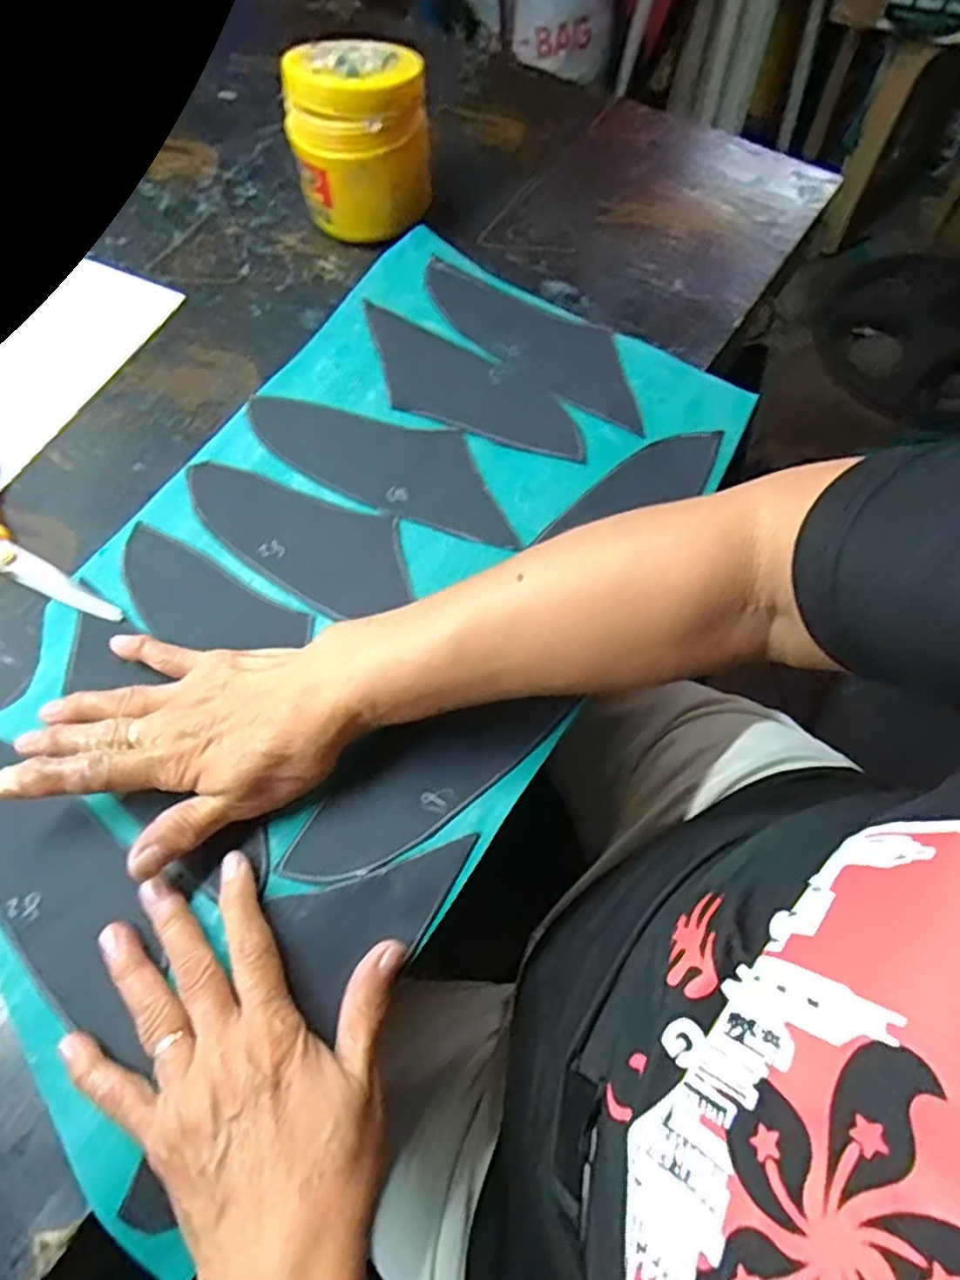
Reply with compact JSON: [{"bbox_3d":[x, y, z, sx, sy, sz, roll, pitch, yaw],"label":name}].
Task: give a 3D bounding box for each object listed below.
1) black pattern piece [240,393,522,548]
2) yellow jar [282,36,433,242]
[{"bbox_3d":[-0.060,-0.115,0.447,0.192,0.005,0.069,20,67,10],"label":"black pattern piece"},{"bbox_3d":[-0.083,-0.352,0.496,0.094,0.101,0.086,0,65,1],"label":"yellow jar"}]

